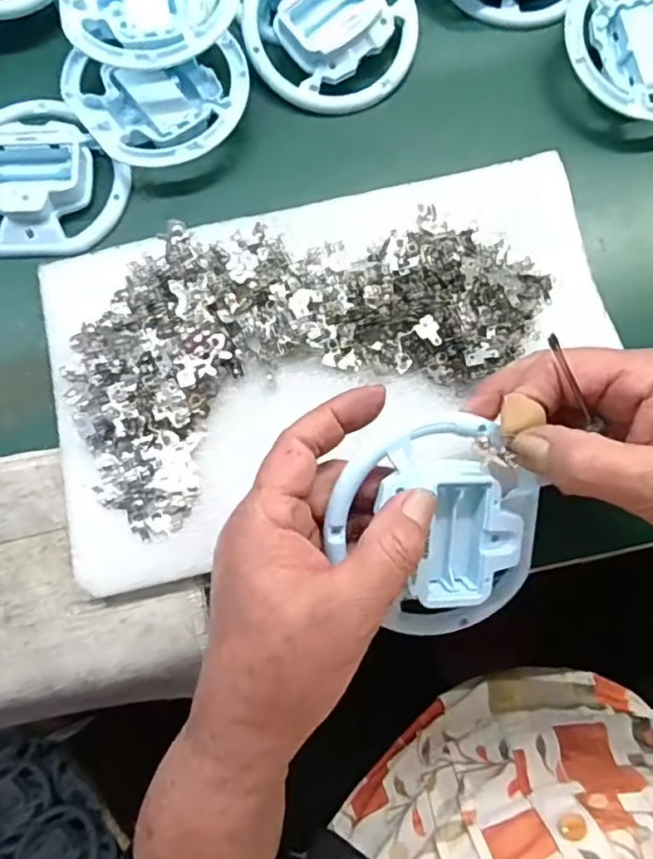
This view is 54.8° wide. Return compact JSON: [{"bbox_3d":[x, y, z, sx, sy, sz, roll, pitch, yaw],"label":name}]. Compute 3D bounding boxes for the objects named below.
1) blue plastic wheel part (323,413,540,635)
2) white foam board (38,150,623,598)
[{"bbox_3d":[0.055,0.045,0.283,0.098,0.032,0.098,-3,104,-12],"label":"blue plastic wheel part"},{"bbox_3d":[0.007,-0.043,0.339,0.303,0.032,0.175,-15,79,-4],"label":"white foam board"}]

